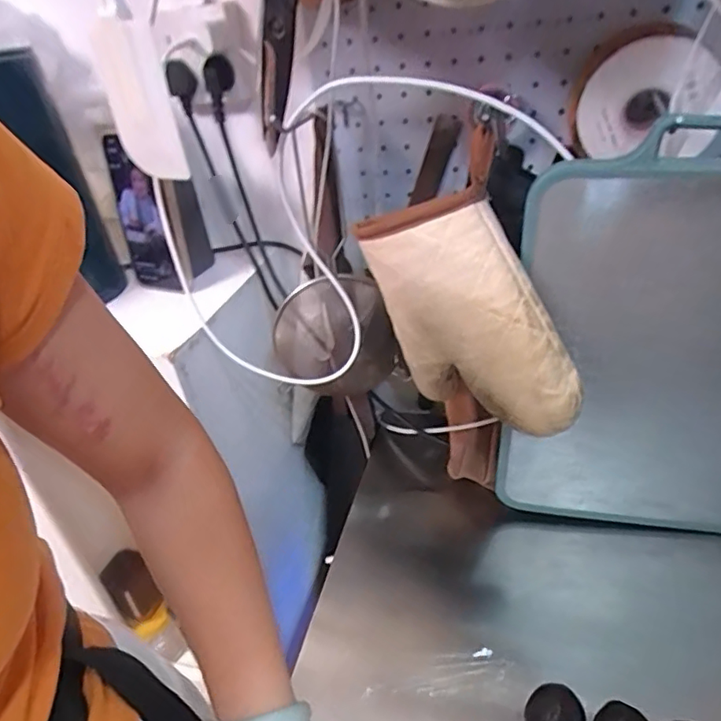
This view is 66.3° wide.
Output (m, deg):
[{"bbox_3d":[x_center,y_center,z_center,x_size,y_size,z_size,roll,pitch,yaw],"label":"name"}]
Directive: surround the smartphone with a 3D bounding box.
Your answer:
[{"bbox_3d":[-0.228,-0.148,0.573,0.062,0.155,0.006,7,29,26],"label":"smartphone"}]

